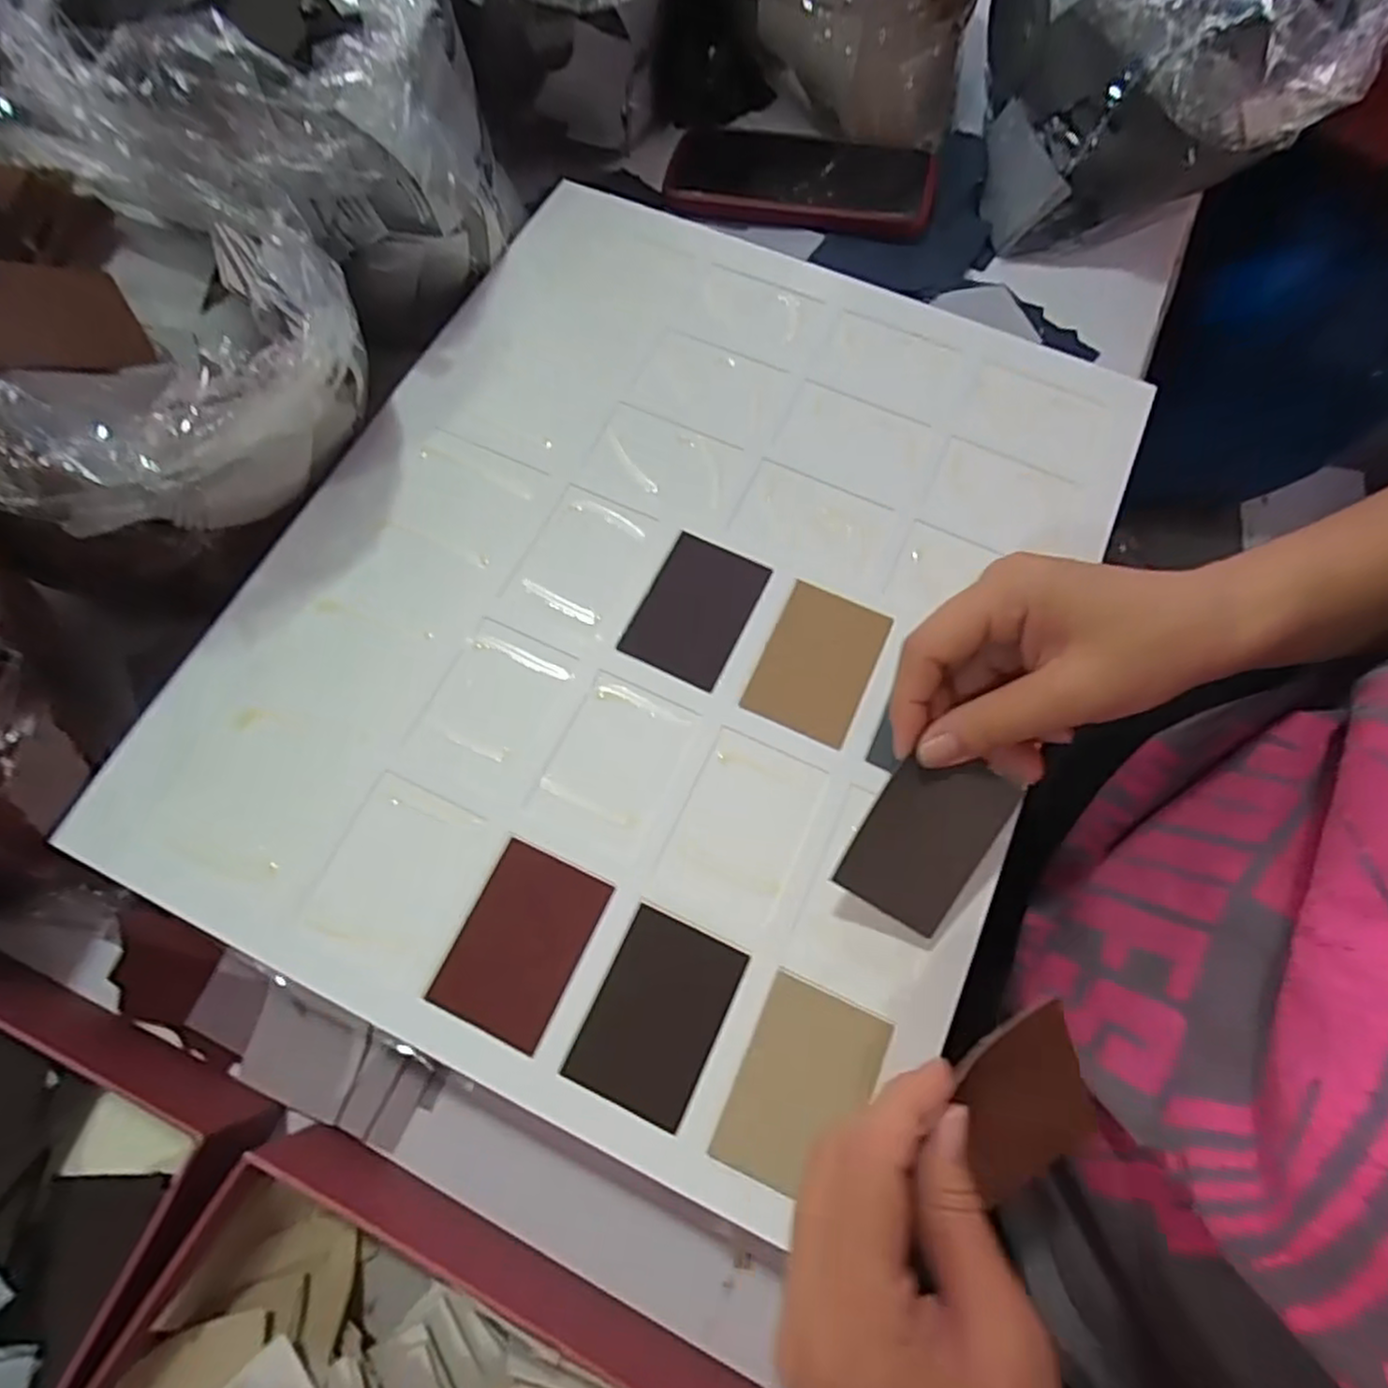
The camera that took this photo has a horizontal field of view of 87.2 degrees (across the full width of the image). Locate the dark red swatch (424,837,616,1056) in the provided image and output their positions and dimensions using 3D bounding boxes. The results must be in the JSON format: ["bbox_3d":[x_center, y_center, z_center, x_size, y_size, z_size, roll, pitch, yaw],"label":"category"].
[{"bbox_3d":[-0.067,0.096,0.285,0.046,0.004,0.067,24,72,6],"label":"dark red swatch"}]

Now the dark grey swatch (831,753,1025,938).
[{"bbox_3d":[0.089,0.054,0.278,0.045,0.004,0.066,33,88,-2],"label":"dark grey swatch"}]

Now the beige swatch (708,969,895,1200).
[{"bbox_3d":[0.041,0.147,0.274,0.048,0.007,0.069,23,72,6],"label":"beige swatch"}]

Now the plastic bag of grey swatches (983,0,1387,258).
[{"bbox_3d":[0.288,-0.400,0.439,0.190,0.130,0.188,0,71,-2],"label":"plastic bag of grey swatches"}]

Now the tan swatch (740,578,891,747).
[{"bbox_3d":[0.056,-0.015,0.329,0.048,0.004,0.068,24,72,6],"label":"tan swatch"}]

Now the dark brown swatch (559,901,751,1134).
[{"bbox_3d":[-0.014,0.122,0.279,0.047,0.005,0.067,25,72,6],"label":"dark brown swatch"}]

